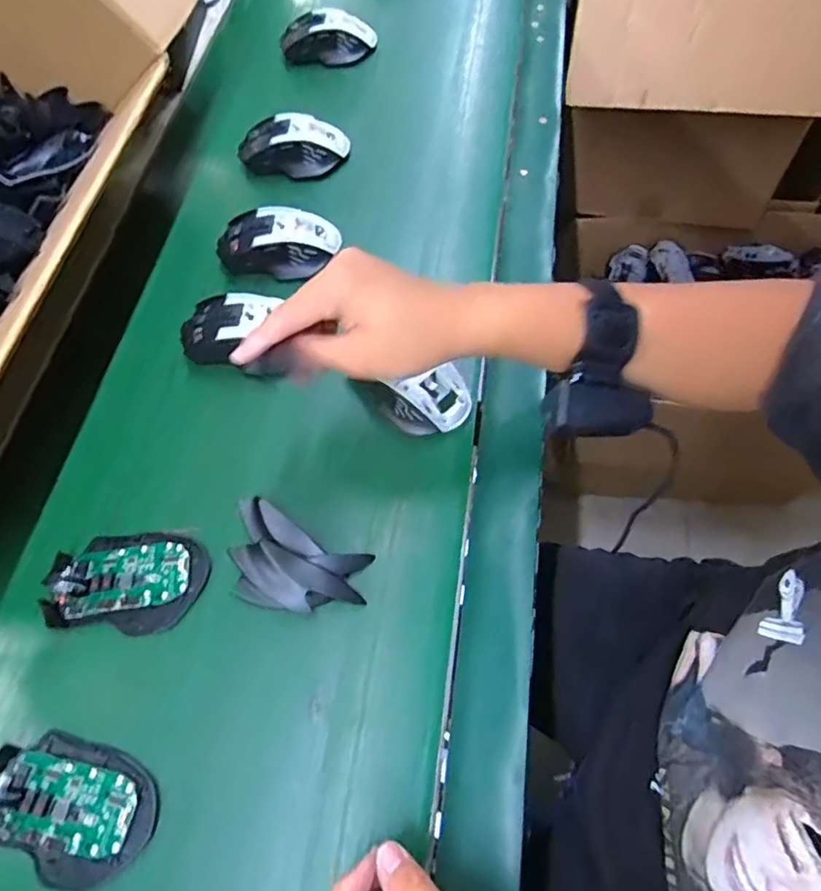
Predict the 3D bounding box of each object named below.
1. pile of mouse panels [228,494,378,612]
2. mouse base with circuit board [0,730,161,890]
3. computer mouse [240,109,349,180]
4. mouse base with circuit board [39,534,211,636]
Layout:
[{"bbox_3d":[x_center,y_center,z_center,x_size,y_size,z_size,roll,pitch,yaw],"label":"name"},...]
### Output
[{"bbox_3d":[-0.089,0.085,0.412,0.111,0.023,0.065,23,68,14],"label":"pile of mouse panels"},{"bbox_3d":[-0.216,0.224,0.353,0.113,0.020,0.072,9,65,8],"label":"mouse base with circuit board"},{"bbox_3d":[-0.126,-0.319,0.615,0.118,0.041,0.058,0,64,4],"label":"computer mouse"},{"bbox_3d":[-0.207,0.096,0.414,0.109,0.016,0.070,0,64,4],"label":"mouse base with circuit board"}]

